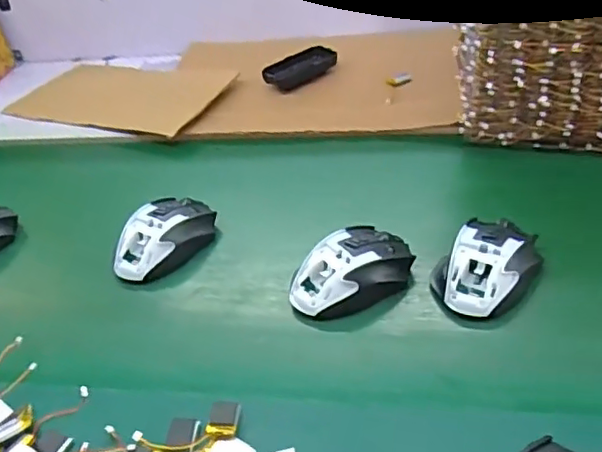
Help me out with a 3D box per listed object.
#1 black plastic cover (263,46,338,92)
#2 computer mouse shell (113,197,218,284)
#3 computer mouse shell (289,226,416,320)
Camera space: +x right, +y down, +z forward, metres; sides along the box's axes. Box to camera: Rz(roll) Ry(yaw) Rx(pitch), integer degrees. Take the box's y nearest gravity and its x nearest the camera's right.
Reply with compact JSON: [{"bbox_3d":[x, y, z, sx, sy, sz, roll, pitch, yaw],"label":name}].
[{"bbox_3d":[-0.001,-0.230,0.877,0.116,0.020,0.063,-32,43,-29],"label":"black plastic cover"},{"bbox_3d":[-0.135,0.009,0.598,0.057,0.043,0.112,18,44,30],"label":"computer mouse shell"},{"bbox_3d":[0.045,0.039,0.528,0.112,0.041,0.061,-29,41,-26],"label":"computer mouse shell"}]

